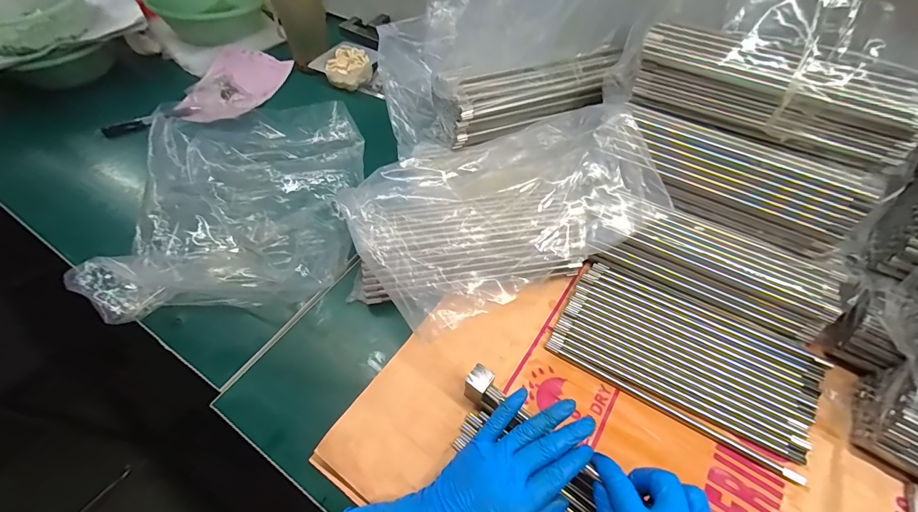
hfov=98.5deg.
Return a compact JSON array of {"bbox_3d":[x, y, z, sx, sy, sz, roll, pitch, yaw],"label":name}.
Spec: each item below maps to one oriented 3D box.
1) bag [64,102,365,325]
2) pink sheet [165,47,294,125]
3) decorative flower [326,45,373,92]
[{"bbox_3d":[-0.257,-0.087,0.489,0.260,0.052,0.336,-7,55,-6],"label":"bag"},{"bbox_3d":[-0.371,-0.272,0.639,0.127,0.021,0.210,11,55,6],"label":"pink sheet"},{"bbox_3d":[-0.185,-0.314,0.660,0.072,0.033,0.076,-15,56,-11],"label":"decorative flower"}]

